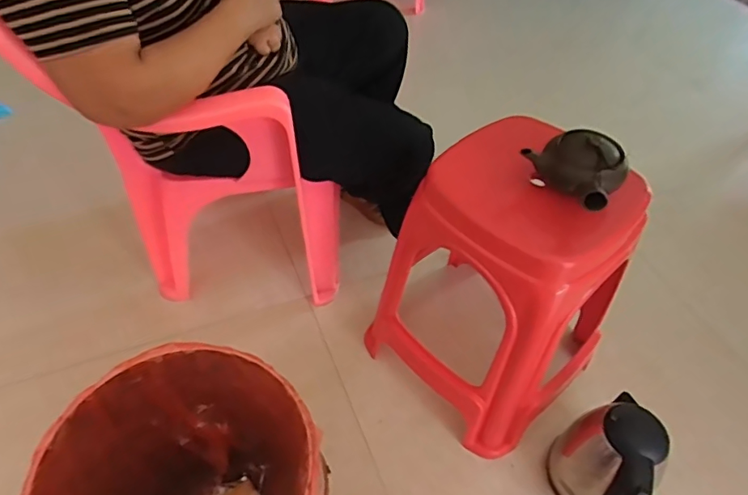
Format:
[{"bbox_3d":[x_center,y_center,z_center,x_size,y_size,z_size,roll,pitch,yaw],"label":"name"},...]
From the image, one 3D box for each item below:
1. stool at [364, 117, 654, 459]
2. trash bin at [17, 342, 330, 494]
[{"bbox_3d":[0.215,0.064,0.862,0.330,0.479,0.320,37,56,26],"label":"stool"},{"bbox_3d":[-0.235,0.358,0.705,0.325,0.320,0.309,2,48,-2],"label":"trash bin"}]

